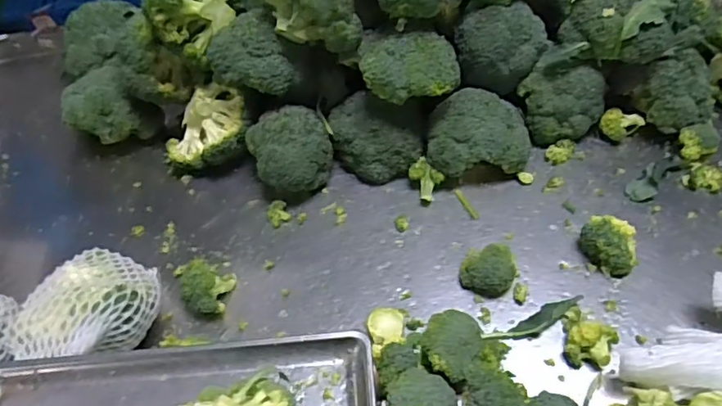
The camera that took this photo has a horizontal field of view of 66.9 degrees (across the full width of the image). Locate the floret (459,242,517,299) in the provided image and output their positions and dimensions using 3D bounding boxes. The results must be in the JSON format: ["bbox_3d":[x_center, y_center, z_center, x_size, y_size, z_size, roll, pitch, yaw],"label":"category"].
[{"bbox_3d":[0.142,0.073,0.610,0.058,0.042,0.054,-2,51,3],"label":"floret"}]

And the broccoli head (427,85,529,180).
[{"bbox_3d":[0.151,-0.086,0.705,0.133,0.094,0.106,-11,51,-4],"label":"broccoli head"}]

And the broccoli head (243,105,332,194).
[{"bbox_3d":[-0.085,-0.060,0.708,0.100,0.094,0.087,-21,53,-11],"label":"broccoli head"}]

